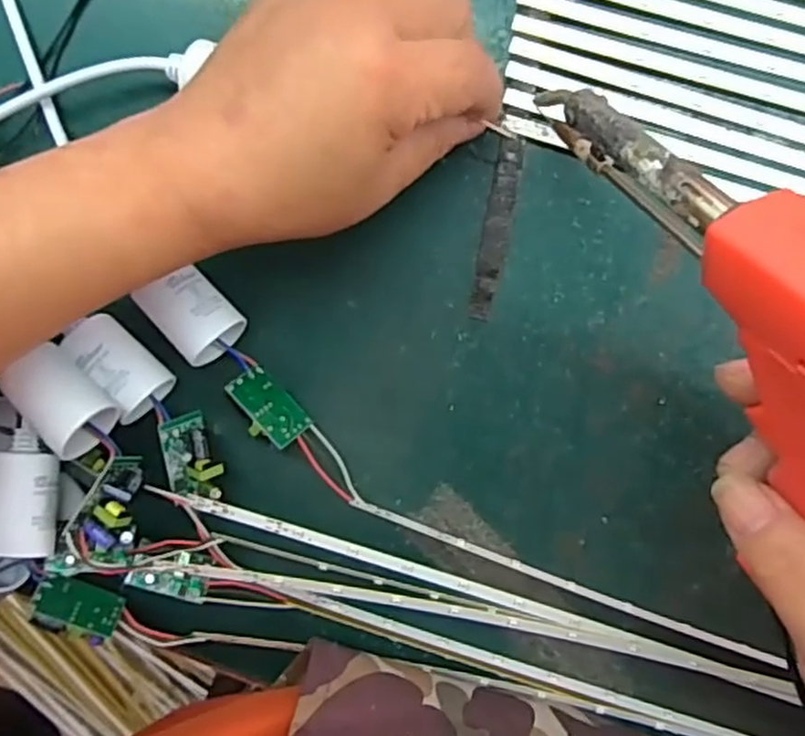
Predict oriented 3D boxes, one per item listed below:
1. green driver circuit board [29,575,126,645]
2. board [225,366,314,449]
[{"bbox_3d":[-0.140,0.103,0.312,0.036,0.023,0.006,28,137,-16],"label":"green driver circuit board"},{"bbox_3d":[-0.059,0.019,0.318,0.036,0.014,0.022,49,55,-1],"label":"board"}]

